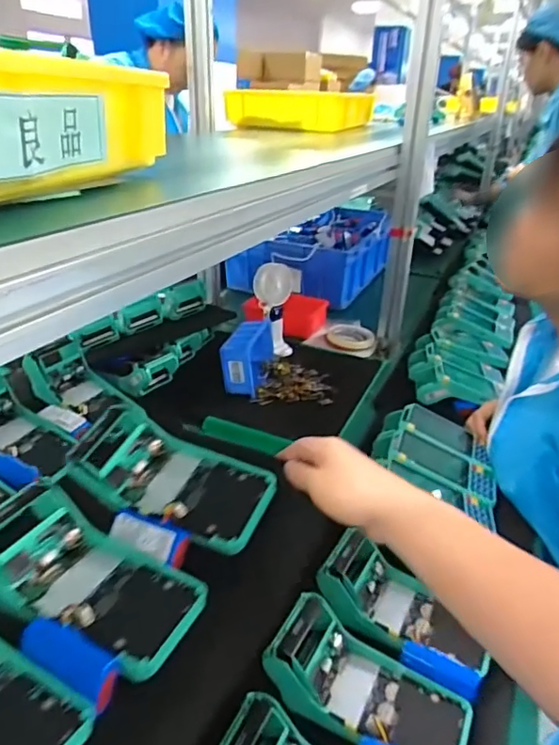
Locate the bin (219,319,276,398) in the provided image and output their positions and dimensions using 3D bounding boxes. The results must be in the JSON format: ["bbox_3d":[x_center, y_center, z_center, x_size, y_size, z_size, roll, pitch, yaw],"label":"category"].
[{"bbox_3d":[-0.057,-0.036,0.948,0.062,0.093,0.160,8,26,9],"label":"bin"}]

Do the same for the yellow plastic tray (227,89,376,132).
[{"bbox_3d":[0.067,-0.651,1.301,0.254,0.075,0.367,14,28,20],"label":"yellow plastic tray"}]

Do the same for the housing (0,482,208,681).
[{"bbox_3d":[-0.140,0.148,0.383,0.168,0.052,0.085,24,33,14],"label":"housing"}]

